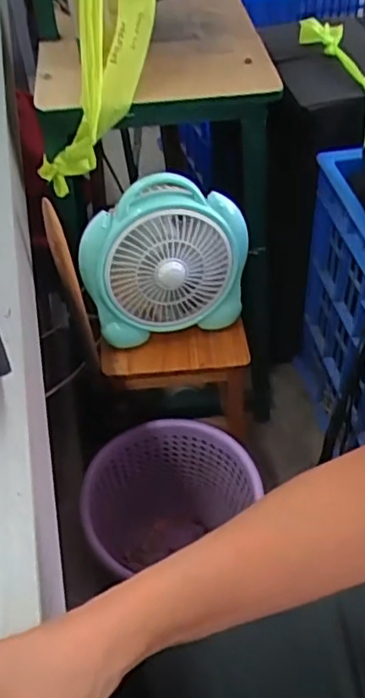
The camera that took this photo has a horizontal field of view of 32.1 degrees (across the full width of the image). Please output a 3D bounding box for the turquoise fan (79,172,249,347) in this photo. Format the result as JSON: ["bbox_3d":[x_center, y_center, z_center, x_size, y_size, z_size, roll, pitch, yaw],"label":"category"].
[{"bbox_3d":[-0.025,-0.131,0.939,0.242,0.257,0.080,-9,36,-7],"label":"turquoise fan"}]

